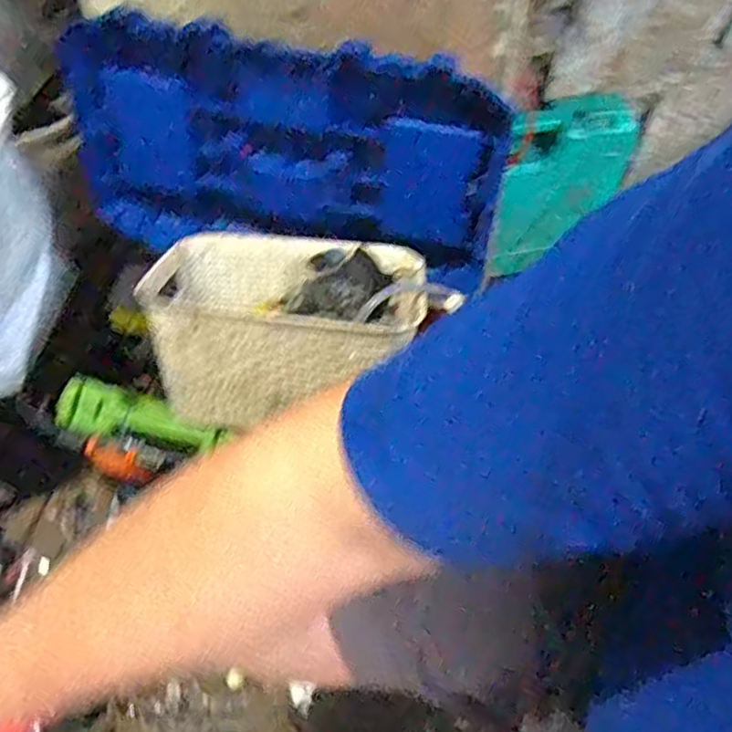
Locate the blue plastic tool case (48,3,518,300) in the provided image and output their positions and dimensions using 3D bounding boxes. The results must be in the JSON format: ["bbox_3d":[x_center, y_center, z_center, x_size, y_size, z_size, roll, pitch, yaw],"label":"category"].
[{"bbox_3d":[-0.097,-0.218,0.764,0.491,0.311,0.080,12,50,6],"label":"blue plastic tool case"}]

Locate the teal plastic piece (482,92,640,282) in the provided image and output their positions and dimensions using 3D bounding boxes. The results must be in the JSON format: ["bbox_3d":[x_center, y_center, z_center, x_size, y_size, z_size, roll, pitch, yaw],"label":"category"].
[{"bbox_3d":[0.261,-0.233,0.885,0.174,0.233,0.024,1,30,-10],"label":"teal plastic piece"}]

